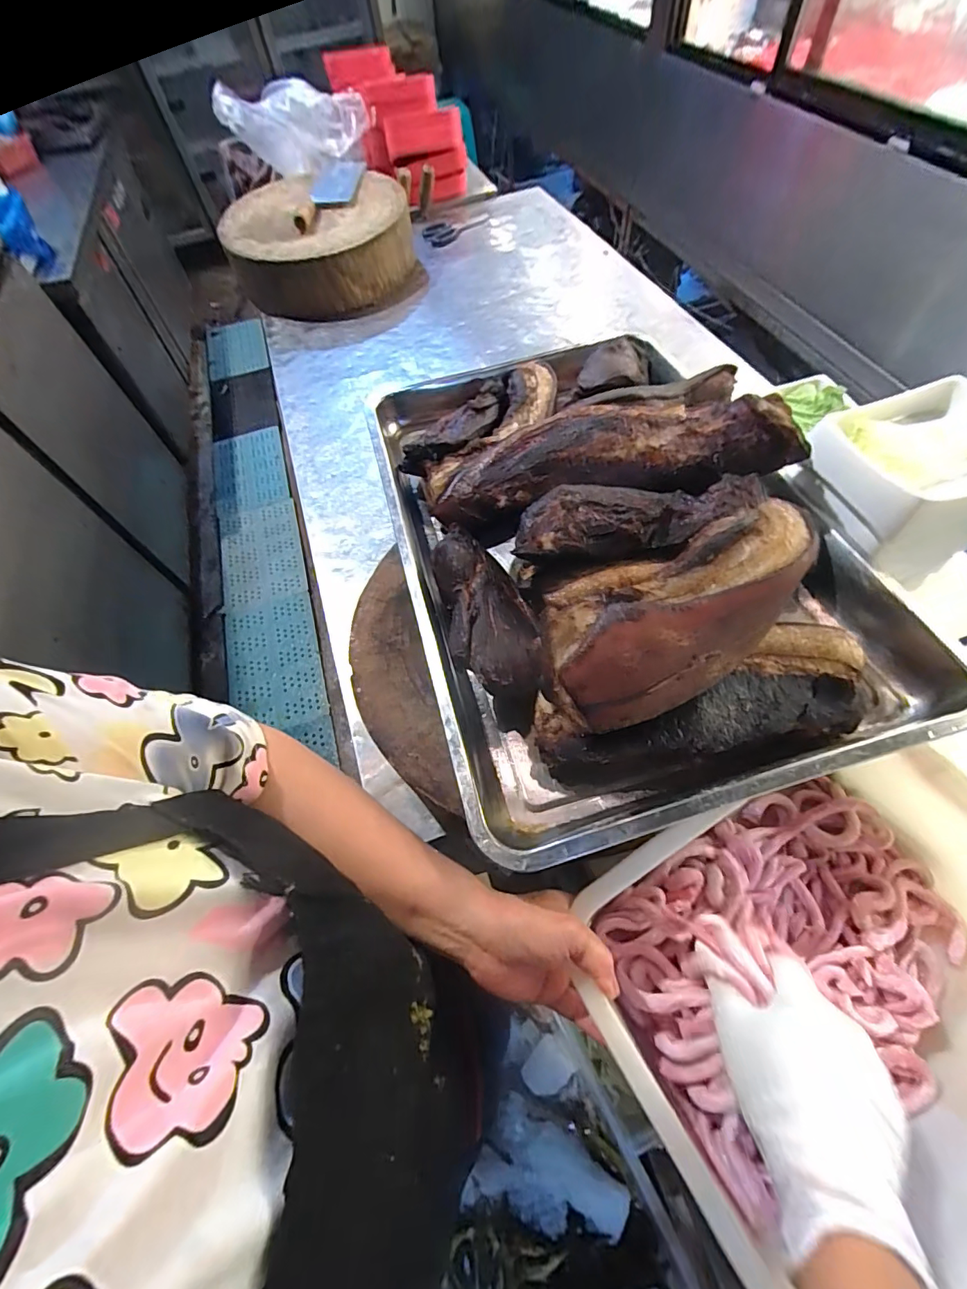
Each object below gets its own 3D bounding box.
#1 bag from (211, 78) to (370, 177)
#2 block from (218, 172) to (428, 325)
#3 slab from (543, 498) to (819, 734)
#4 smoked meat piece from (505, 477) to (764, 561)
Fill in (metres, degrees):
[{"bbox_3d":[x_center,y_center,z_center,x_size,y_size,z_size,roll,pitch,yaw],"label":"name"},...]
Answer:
[{"bbox_3d":[-0.400,-1.097,1.010,0.299,0.155,0.181,-15,62,-4],"label":"bag"},{"bbox_3d":[-0.340,-0.852,1.014,0.379,0.157,0.367,-11,62,-3],"label":"block"},{"bbox_3d":[0.139,-0.021,0.339,0.194,0.072,0.106,-19,62,-7],"label":"slab"},{"bbox_3d":[0.127,-0.111,0.404,0.200,0.032,0.057,-9,62,-2],"label":"smoked meat piece"}]

